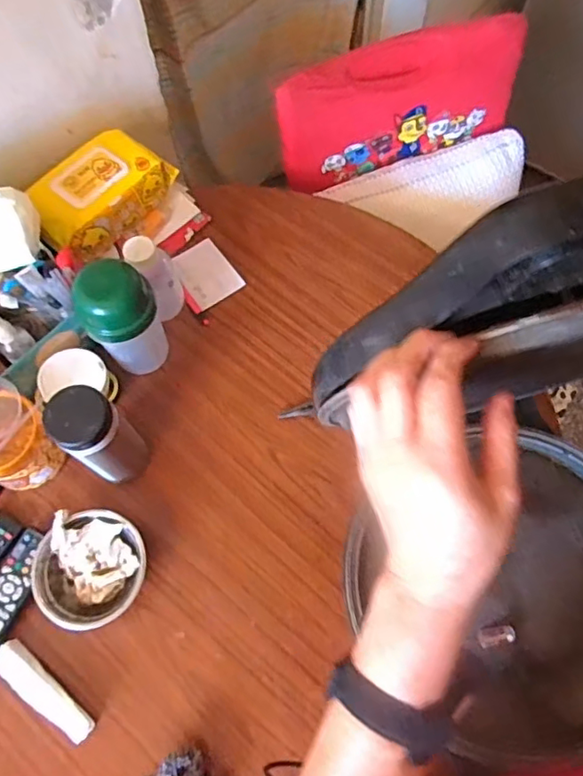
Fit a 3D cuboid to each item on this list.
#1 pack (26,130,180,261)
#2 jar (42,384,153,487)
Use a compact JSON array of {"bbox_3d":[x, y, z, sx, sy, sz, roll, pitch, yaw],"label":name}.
[{"bbox_3d":[-0.265,-0.272,0.802,0.098,0.081,0.206,38,74,14],"label":"pack"},{"bbox_3d":[-0.211,0.057,0.635,0.058,0.173,0.065,43,75,15],"label":"jar"}]

